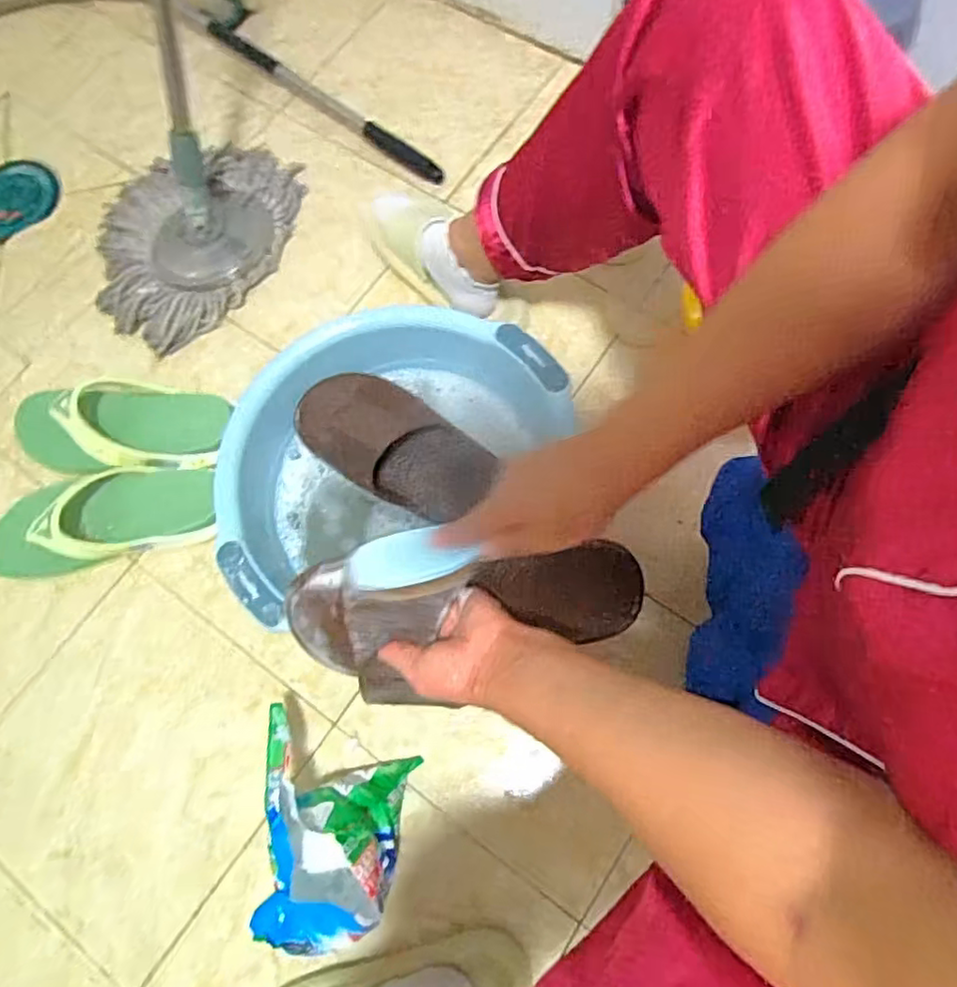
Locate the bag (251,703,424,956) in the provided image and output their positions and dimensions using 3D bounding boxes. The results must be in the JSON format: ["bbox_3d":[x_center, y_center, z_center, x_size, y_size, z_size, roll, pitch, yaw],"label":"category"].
[{"bbox_3d":[-0.143,0.308,0.589,0.145,0.127,0.178,10,72,4],"label":"bag"}]

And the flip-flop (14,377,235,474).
[{"bbox_3d":[-0.430,-0.080,0.756,0.261,0.074,0.112,6,72,3],"label":"flip-flop"}]

